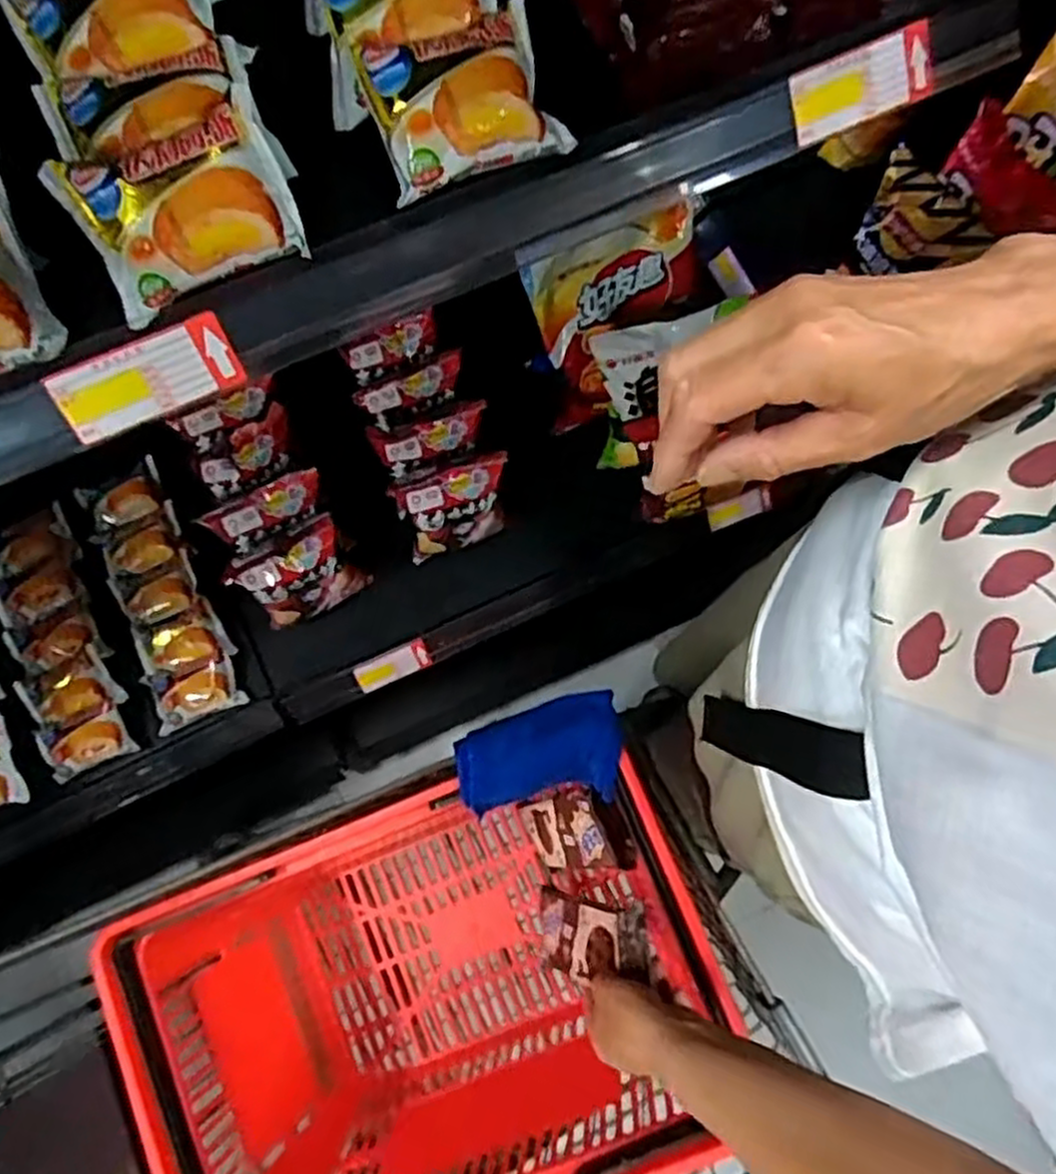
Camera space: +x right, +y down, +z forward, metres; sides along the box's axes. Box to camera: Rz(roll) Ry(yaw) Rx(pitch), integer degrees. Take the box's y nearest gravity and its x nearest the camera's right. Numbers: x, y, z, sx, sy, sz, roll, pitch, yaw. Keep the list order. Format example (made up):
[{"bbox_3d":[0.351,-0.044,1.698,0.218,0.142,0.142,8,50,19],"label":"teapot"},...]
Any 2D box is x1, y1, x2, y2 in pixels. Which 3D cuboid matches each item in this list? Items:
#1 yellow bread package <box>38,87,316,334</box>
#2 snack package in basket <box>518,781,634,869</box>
[{"bbox_3d":[-0.170,-0.189,0.384,0.102,0.078,0.045,-33,35,-8],"label":"yellow bread package"},{"bbox_3d":[0.037,0.233,0.749,0.025,0.201,0.080,-16,78,-23],"label":"snack package in basket"}]

